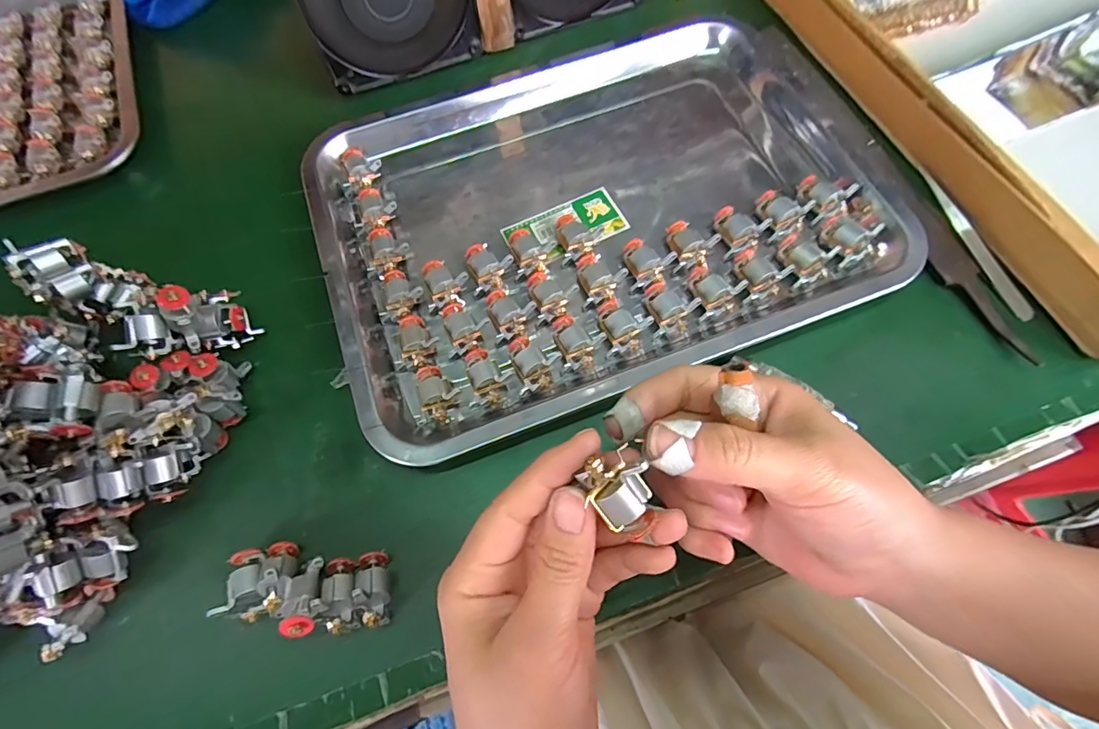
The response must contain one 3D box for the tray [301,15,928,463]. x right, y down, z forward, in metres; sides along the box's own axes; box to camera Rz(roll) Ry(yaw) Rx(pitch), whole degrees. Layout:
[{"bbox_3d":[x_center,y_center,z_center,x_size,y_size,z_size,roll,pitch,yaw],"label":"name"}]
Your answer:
[{"bbox_3d":[0.023,-0.117,0.336,0.346,0.022,0.279,-18,68,-4],"label":"tray"}]

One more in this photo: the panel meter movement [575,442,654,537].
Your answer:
[{"bbox_3d":[0.026,0.043,0.177,0.021,0.014,0.028,-32,96,6],"label":"panel meter movement"}]

